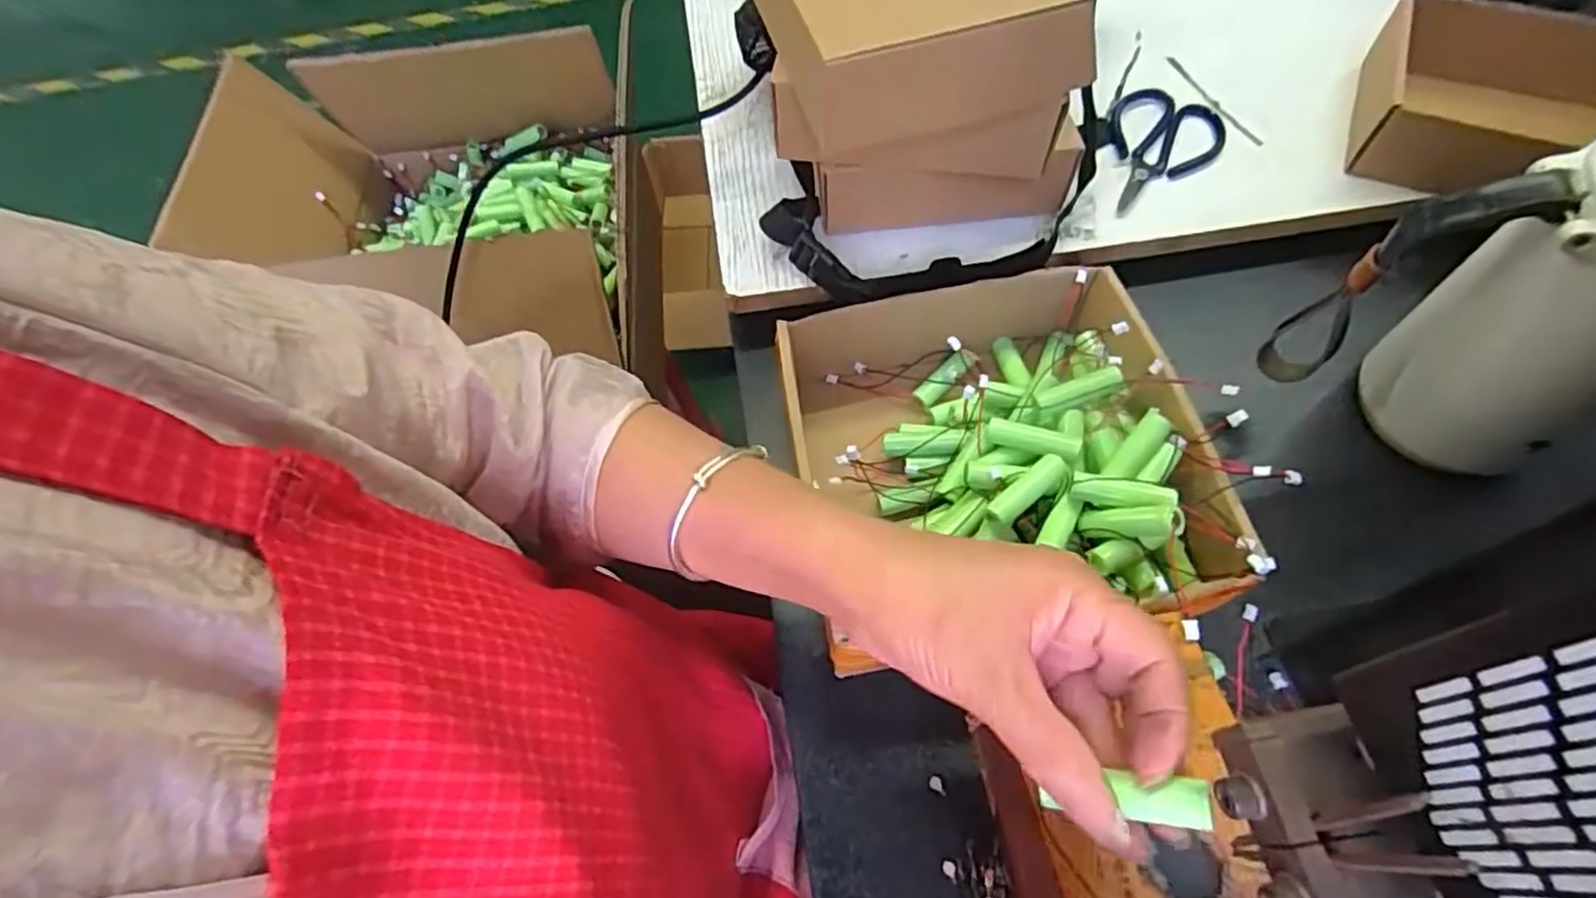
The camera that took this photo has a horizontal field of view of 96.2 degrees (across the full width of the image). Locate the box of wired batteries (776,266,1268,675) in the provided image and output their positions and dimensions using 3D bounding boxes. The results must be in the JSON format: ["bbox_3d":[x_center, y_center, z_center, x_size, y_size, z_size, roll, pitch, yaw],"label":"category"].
[{"bbox_3d":[0.103,0.003,0.396,0.197,0.073,0.200,-11,61,-2],"label":"box of wired batteries"}]

